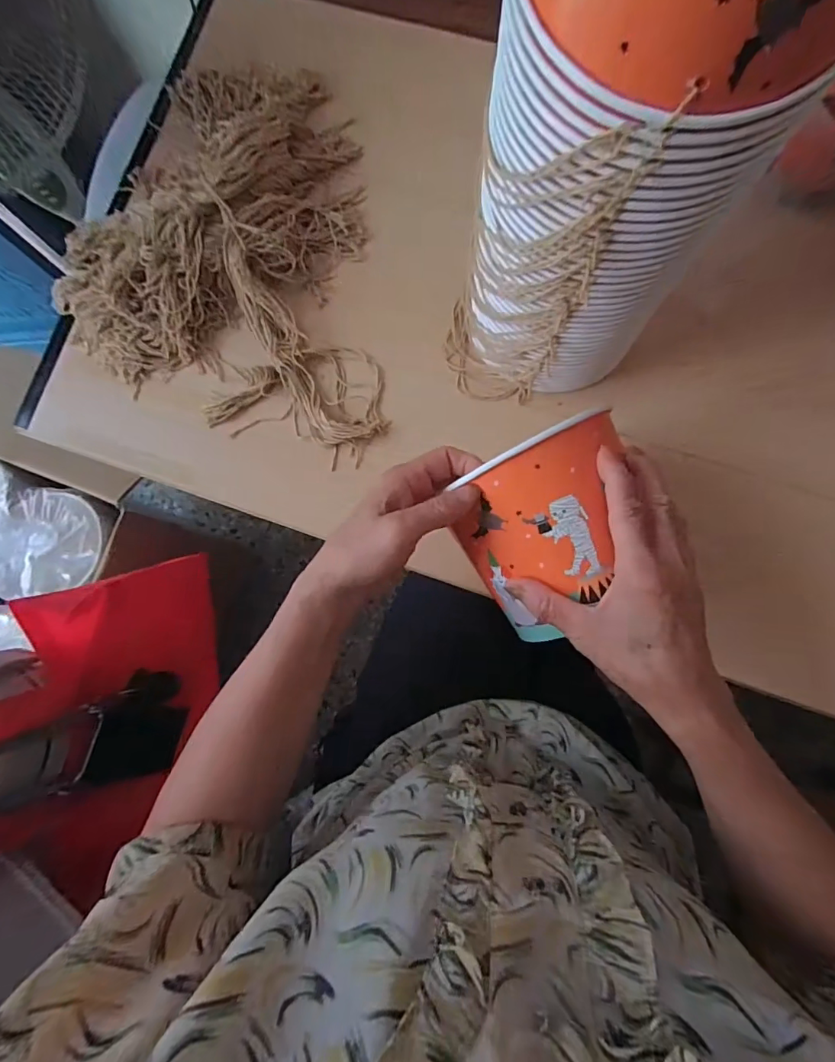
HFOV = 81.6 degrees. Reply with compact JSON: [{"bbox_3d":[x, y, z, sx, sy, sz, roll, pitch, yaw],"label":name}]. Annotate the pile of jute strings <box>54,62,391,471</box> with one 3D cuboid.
[{"bbox_3d":[-0.222,-0.295,0.509,0.335,0.064,0.462,-6,81,3],"label":"pile of jute strings"}]

